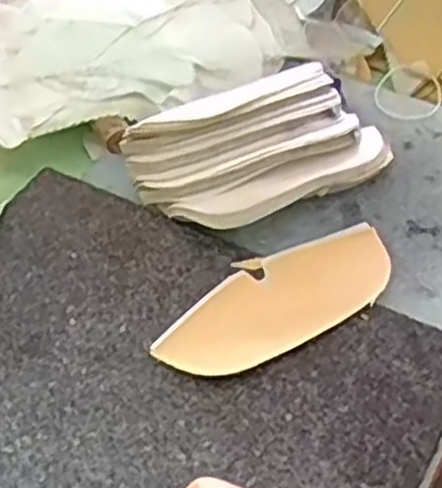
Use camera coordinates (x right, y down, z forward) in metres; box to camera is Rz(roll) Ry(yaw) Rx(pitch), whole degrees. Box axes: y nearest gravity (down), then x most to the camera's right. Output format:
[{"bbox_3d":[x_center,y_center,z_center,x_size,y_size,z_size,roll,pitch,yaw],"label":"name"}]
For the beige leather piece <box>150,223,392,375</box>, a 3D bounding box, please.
[{"bbox_3d":[0.036,0.036,0.496,0.160,0.008,0.065,-25,57,-18],"label":"beige leather piece"}]

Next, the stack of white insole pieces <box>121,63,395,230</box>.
[{"bbox_3d":[0.023,-0.073,0.561,0.169,0.044,0.126,-20,51,-12],"label":"stack of white insole pieces"}]

